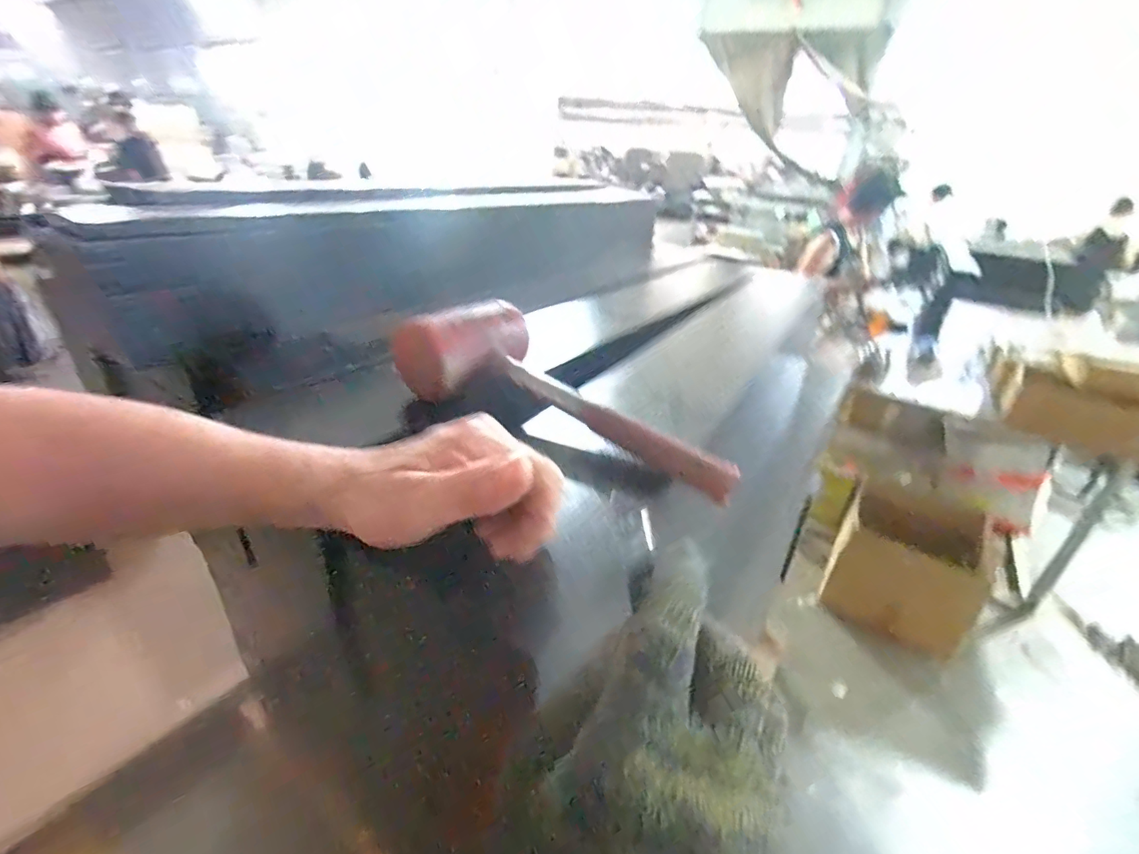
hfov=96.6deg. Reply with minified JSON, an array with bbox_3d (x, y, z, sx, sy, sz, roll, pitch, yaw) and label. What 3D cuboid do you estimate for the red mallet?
[{"bbox_3d":[-0.004,-0.038,0.388,0.255,0.053,0.120,21,33,26],"label":"red mallet"}]

